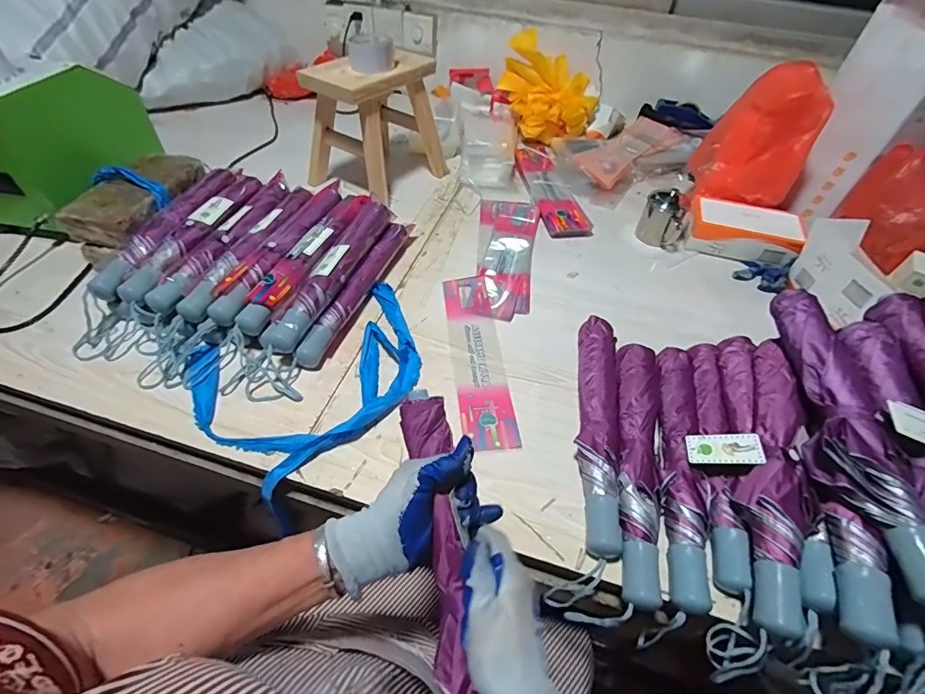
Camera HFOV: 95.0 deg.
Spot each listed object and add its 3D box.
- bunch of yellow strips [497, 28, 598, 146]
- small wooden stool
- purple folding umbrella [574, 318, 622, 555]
[{"bbox_3d":[0.219,-0.656,1.085,0.203,0.189,0.188,-4,51,-7],"label":"bunch of yellow strips"},{"bbox_3d":[-0.169,-0.439,0.853,0.171,0.220,0.247,35,57,23],"label":"small wooden stool"},{"bbox_3d":[0.178,0.101,0.567,0.057,0.053,0.329,11,50,5],"label":"purple folding umbrella"}]

